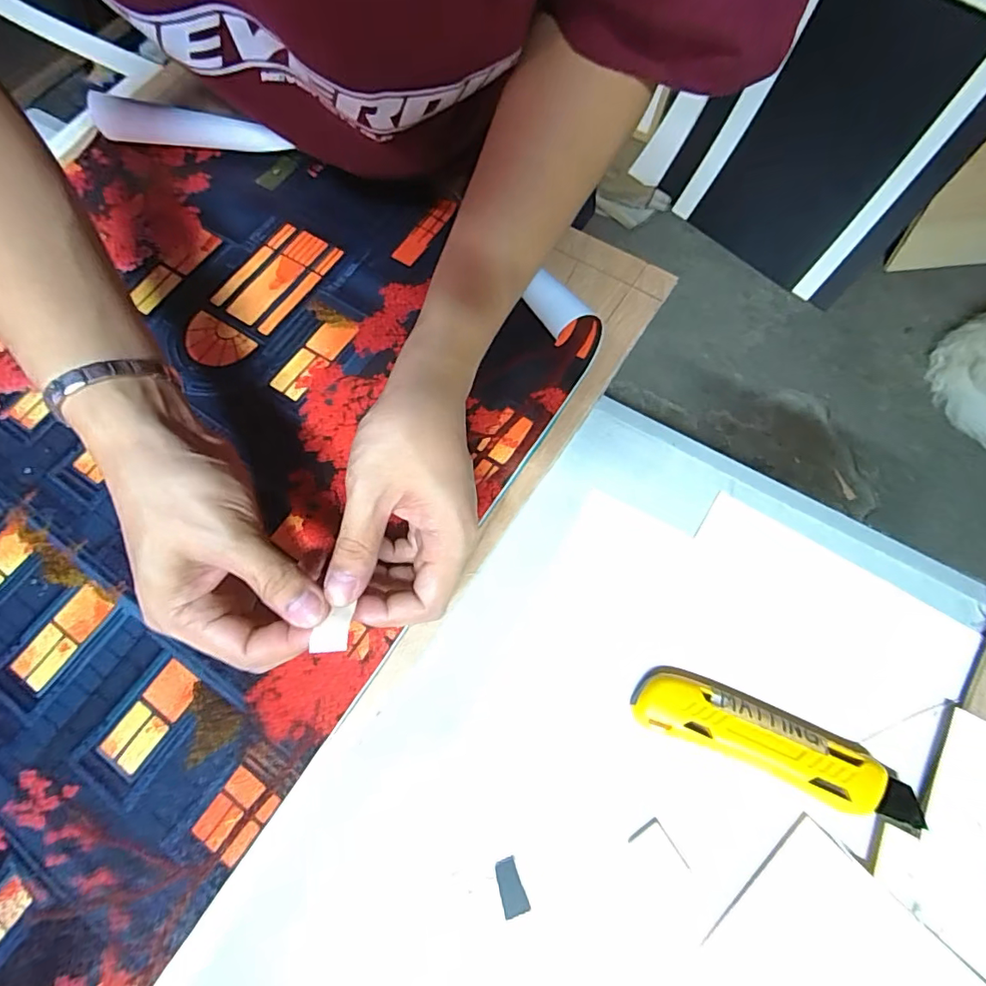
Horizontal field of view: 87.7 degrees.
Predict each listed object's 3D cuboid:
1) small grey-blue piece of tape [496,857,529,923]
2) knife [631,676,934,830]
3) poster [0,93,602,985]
[{"bbox_3d":[0.009,0.212,0.276,0.014,0.004,0.025,-20,68,-4],"label":"small grey-blue piece of tape"},{"bbox_3d":[0.153,0.138,0.281,0.146,0.014,0.034,20,72,9],"label":"knife"},{"bbox_3d":[-0.288,-0.009,0.348,0.486,0.026,0.645,32,75,13],"label":"poster"}]

